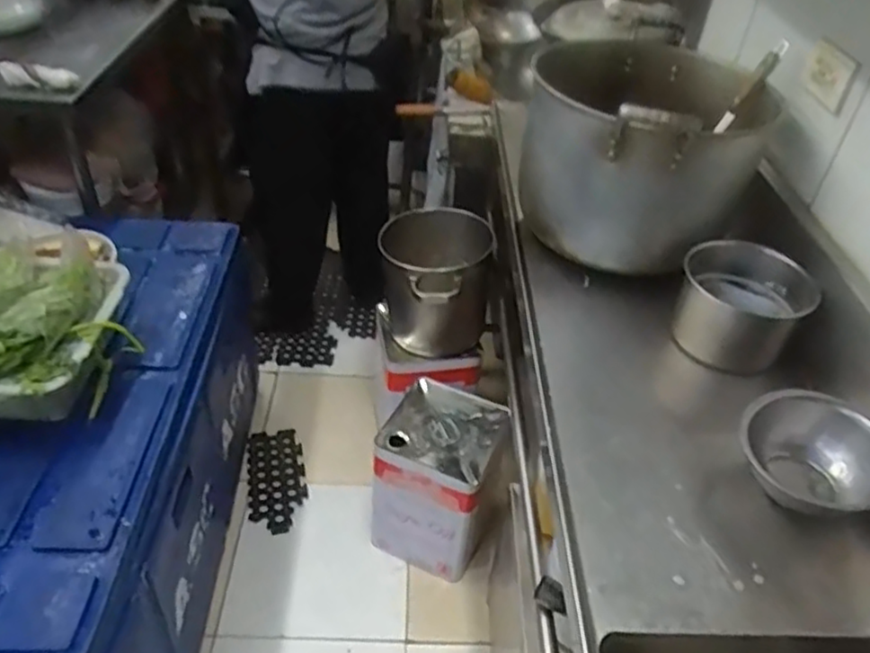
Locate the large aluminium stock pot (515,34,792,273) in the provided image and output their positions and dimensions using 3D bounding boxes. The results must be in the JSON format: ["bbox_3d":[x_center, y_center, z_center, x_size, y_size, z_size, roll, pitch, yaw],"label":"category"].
[{"bbox_3d":[0.328,-0.275,1.129,0.353,0.286,0.423,13,41,8],"label":"large aluminium stock pot"}]

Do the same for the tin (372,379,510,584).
[{"bbox_3d":[0.011,0.352,1.552,0.253,0.337,0.276,19,42,15],"label":"tin"}]

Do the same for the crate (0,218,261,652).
[{"bbox_3d":[-0.722,0.285,1.378,0.580,0.571,1.039,4,40,-2],"label":"crate"}]

